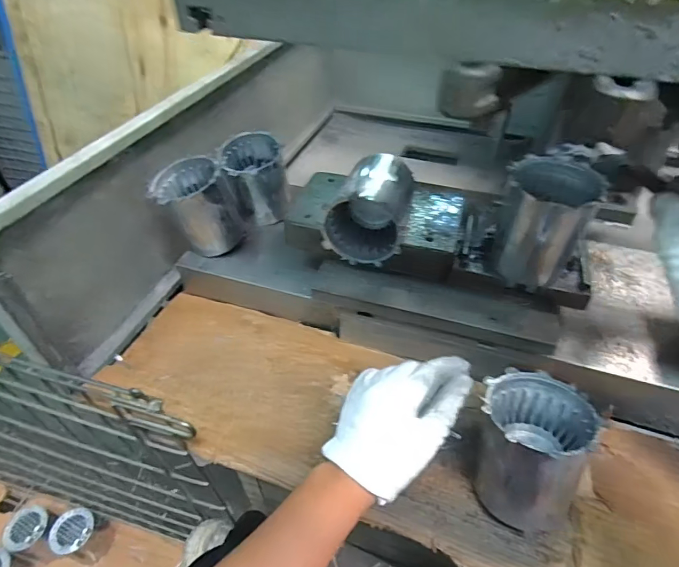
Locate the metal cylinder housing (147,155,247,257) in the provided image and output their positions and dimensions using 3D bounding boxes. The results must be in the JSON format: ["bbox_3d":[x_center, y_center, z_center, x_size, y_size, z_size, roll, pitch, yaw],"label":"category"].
[{"bbox_3d":[-0.198,-0.107,0.606,0.109,0.113,0.088,-12,46,-11],"label":"metal cylinder housing"}]

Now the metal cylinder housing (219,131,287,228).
[{"bbox_3d":[-0.127,-0.155,0.650,0.092,0.115,0.089,-8,46,-8],"label":"metal cylinder housing"}]

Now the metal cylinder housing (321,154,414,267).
[{"bbox_3d":[0.038,-0.096,0.528,0.094,0.087,0.113,10,46,10],"label":"metal cylinder housing"}]

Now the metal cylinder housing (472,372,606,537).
[{"bbox_3d":[0.179,0.159,0.408,0.095,0.114,0.114,13,47,13],"label":"metal cylinder housing"}]

